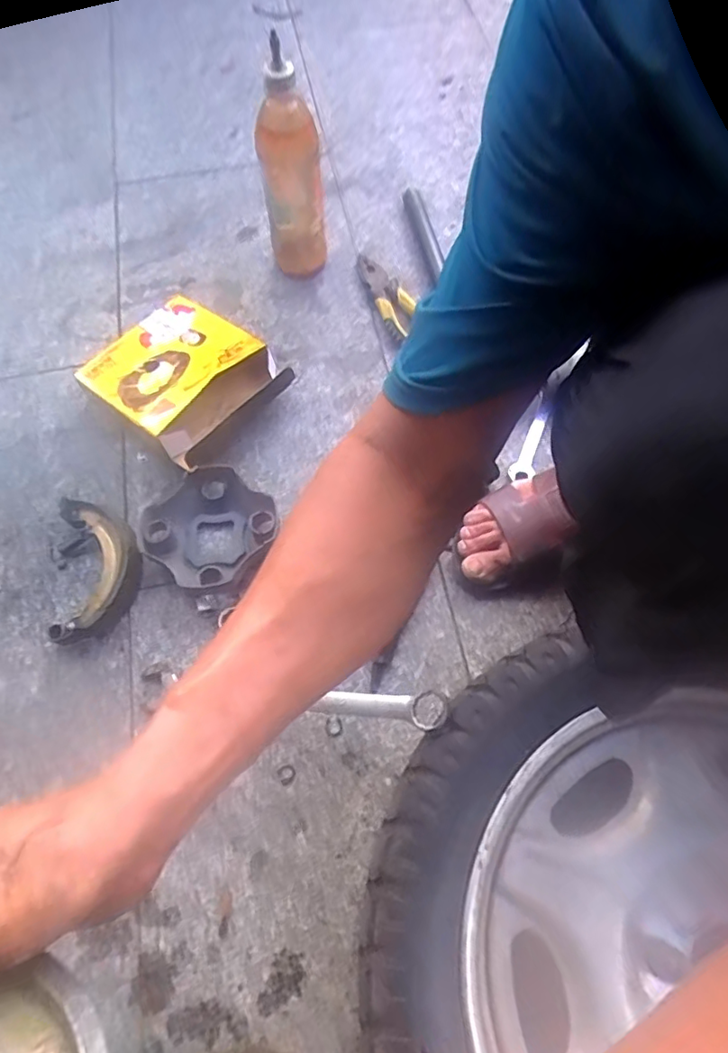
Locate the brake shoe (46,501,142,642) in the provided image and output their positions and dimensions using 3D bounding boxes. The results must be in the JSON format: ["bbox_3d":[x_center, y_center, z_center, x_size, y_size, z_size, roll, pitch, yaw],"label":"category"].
[{"bbox_3d":[-0.258,0.037,0.559,0.086,0.041,0.141,-6,67,-2],"label":"brake shoe"}]

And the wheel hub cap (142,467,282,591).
[{"bbox_3d":[-0.152,0.002,0.574,0.114,0.039,0.114,0,66,1],"label":"wheel hub cap"}]

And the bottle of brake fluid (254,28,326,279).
[{"bbox_3d":[-0.075,-0.363,0.619,0.058,0.204,0.056,0,66,1],"label":"bottle of brake fluid"}]

